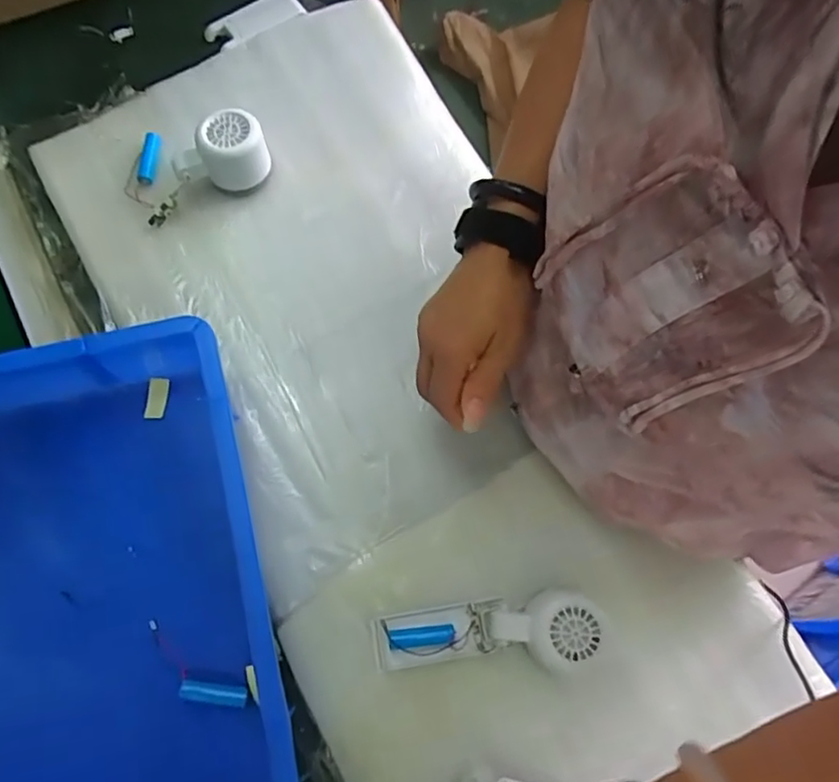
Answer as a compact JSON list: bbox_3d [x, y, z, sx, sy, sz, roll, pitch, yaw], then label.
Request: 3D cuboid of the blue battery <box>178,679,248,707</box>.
[{"bbox_3d":[-0.150,0.222,0.458,0.048,0.017,0.013,8,76,2],"label":"blue battery"}]

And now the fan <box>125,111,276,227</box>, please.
[{"bbox_3d":[-0.207,-0.217,0.557,0.131,0.046,0.094,-25,79,-11],"label":"fan"}]

